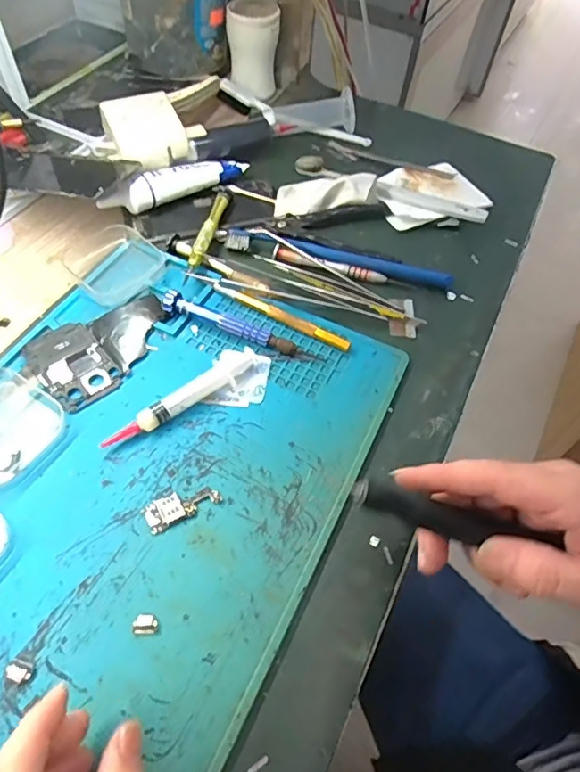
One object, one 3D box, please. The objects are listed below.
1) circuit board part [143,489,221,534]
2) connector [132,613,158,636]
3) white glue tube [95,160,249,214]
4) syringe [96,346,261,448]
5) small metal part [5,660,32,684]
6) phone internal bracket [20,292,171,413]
[{"bbox_3d":[-0.064,0.069,0.302,0.043,0.005,0.019,-24,61,-19],"label":"circuit board part"},{"bbox_3d":[-0.074,0.122,0.265,0.012,0.004,0.010,-6,56,-8],"label":"connector"},{"bbox_3d":[-0.101,-0.178,0.456,0.134,0.028,0.028,-31,63,-23],"label":"white glue tube"},{"bbox_3d":[-0.069,0.008,0.339,0.112,0.013,0.019,-34,64,-24],"label":"syringe"},{"bbox_3d":[-0.131,0.138,0.249,0.012,0.005,0.009,18,56,8],"label":"small metal part"},{"bbox_3d":[-0.132,-0.031,0.364,0.065,0.006,0.102,34,60,18],"label":"phone internal bracket"}]

